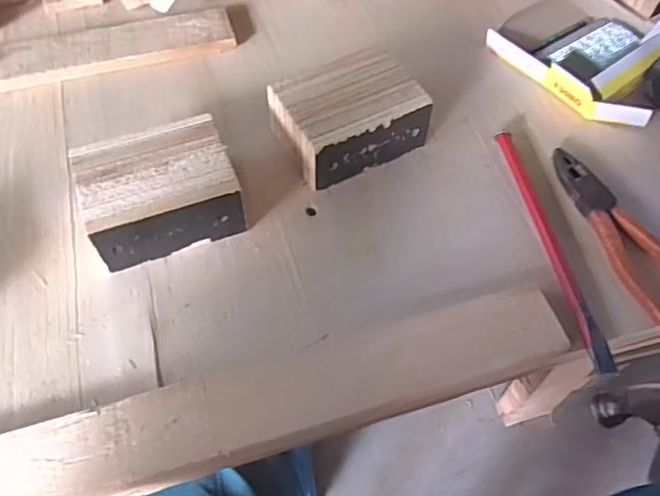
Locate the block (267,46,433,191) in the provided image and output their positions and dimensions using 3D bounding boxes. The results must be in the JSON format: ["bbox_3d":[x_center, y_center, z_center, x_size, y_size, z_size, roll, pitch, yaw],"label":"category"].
[{"bbox_3d":[0.014,-0.121,0.543,0.124,0.064,0.096,-25,61,-15],"label":"block"}]

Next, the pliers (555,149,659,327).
[{"bbox_3d":[0.249,-0.009,0.499,0.051,0.015,0.191,-18,60,-11],"label":"pliers"}]

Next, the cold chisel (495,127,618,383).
[{"bbox_3d":[0.187,-0.008,0.500,0.016,0.014,0.241,-9,58,-5],"label":"cold chisel"}]

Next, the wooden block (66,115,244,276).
[{"bbox_3d":[-0.140,-0.046,0.494,0.122,0.062,0.095,-18,60,-11],"label":"wooden block"}]

